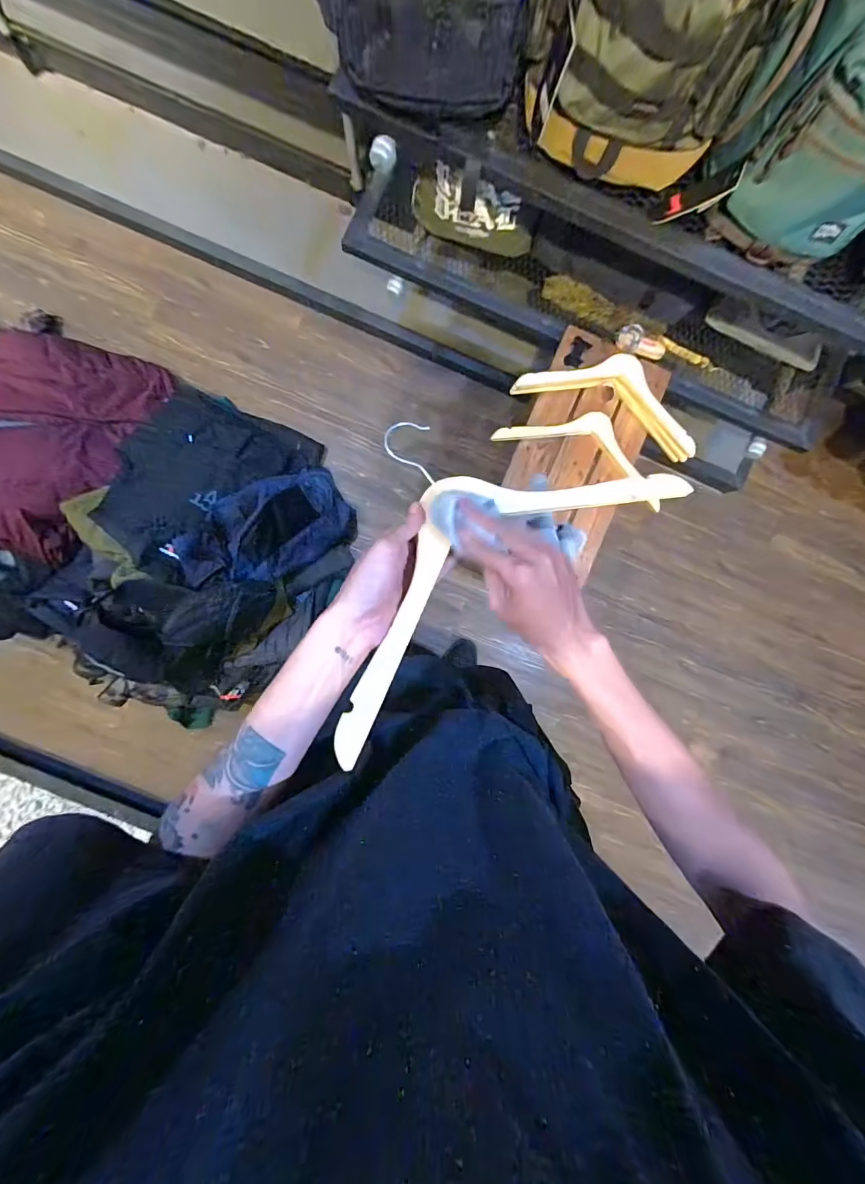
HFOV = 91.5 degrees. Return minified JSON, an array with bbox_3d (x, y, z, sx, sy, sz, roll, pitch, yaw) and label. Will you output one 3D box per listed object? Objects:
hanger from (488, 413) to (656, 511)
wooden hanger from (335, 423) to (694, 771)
[{"bbox_3d":[0.359,-0.342,0.990,0.404,0.034,0.164,25,80,5],"label":"hanger"},{"bbox_3d":[0.027,-0.059,0.400,0.421,0.041,0.221,-40,92,-12],"label":"wooden hanger"}]

